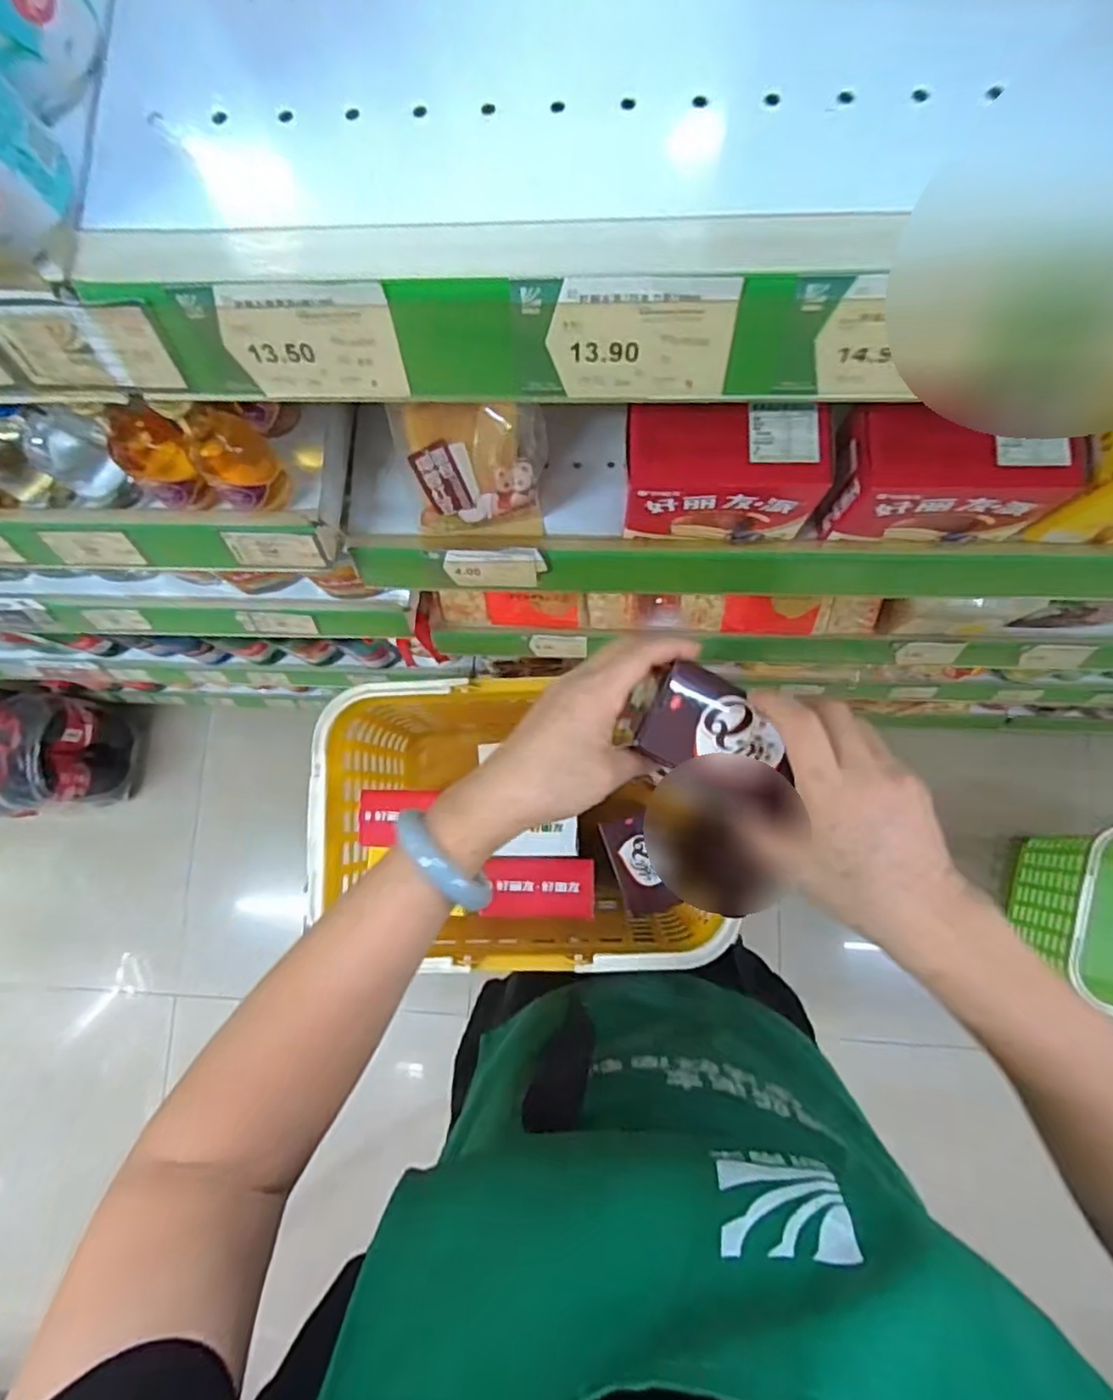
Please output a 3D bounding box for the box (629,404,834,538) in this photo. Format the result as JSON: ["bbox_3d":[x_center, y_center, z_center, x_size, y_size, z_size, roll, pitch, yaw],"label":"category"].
[{"bbox_3d":[0.092,-0.131,0.387,0.110,0.070,0.056,0,82,3],"label":"box"}]

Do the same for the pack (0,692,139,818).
[{"bbox_3d":[-0.976,0.114,1.306,0.178,0.344,0.221,0,82,3],"label":"pack"}]

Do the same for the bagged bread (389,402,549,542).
[{"bbox_3d":[-0.048,-0.139,0.408,0.084,0.073,0.057,-3,82,2],"label":"bagged bread"}]

